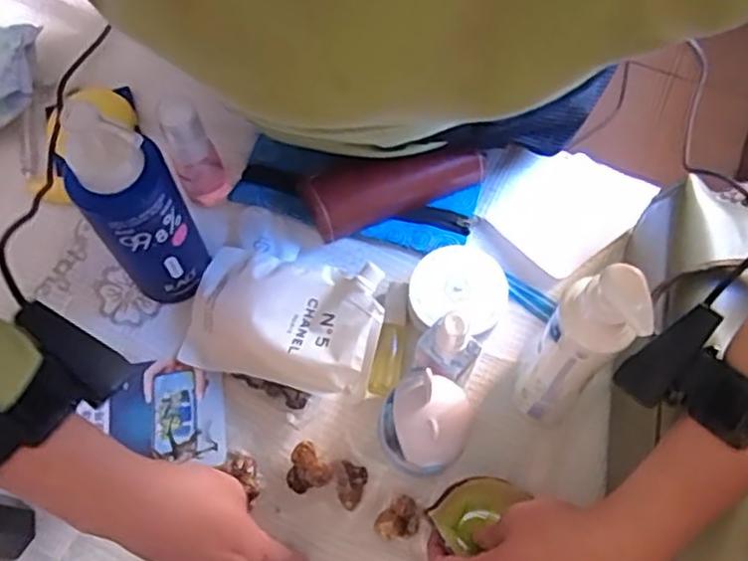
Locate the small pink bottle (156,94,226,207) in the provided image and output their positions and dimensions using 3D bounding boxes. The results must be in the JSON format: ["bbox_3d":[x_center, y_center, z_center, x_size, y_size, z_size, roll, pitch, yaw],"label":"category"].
[{"bbox_3d":[-0.149,-0.103,0.570,0.036,0.109,0.034,0,66,1],"label":"small pink bottle"}]

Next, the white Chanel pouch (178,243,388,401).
[{"bbox_3d":[-0.070,0.029,0.545,0.155,0.042,0.104,15,67,7],"label":"white Chanel pouch"}]

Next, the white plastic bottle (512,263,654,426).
[{"bbox_3d":[0.128,0.048,0.453,0.052,0.205,0.051,37,71,15],"label":"white plastic bottle"}]

